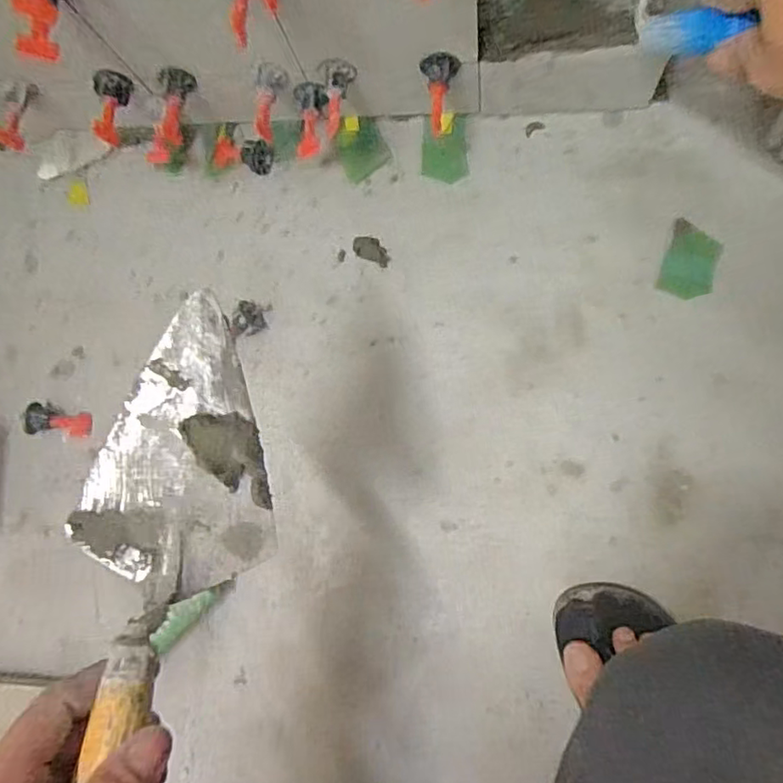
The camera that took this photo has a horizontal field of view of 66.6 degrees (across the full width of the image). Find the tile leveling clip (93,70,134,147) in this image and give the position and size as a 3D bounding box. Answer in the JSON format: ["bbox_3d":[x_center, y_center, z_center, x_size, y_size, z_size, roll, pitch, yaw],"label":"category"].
[{"bbox_3d":[-0.253,-0.256,0.533,0.023,0.031,0.058,21,88,9],"label":"tile leveling clip"}]

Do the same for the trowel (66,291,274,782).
[{"bbox_3d":[-0.123,0.127,0.289,0.097,0.058,0.343,0,68,8],"label":"trowel"}]

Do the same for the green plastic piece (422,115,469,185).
[{"bbox_3d":[0.050,-0.230,0.562,0.042,0.011,0.063,-1,85,8],"label":"green plastic piece"}]

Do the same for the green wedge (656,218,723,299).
[{"bbox_3d":[0.265,-0.115,0.525,0.044,0.004,0.065,19,88,9],"label":"green wedge"}]

